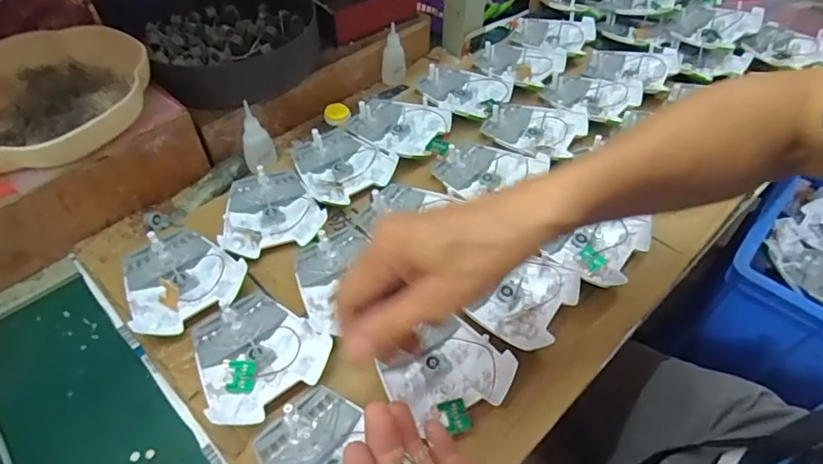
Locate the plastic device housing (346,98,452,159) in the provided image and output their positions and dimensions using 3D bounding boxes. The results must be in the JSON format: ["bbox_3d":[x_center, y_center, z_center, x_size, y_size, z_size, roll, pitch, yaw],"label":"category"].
[{"bbox_3d":[-0.011,-0.126,0.600,0.125,0.015,0.093,26,54,22],"label":"plastic device housing"}]

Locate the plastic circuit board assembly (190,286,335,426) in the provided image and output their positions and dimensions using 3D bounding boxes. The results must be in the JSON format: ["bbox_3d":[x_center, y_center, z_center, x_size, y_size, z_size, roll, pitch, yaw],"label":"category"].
[{"bbox_3d":[-0.132,0.093,0.418,0.097,0.014,0.114,-34,56,-25],"label":"plastic circuit board assembly"}]

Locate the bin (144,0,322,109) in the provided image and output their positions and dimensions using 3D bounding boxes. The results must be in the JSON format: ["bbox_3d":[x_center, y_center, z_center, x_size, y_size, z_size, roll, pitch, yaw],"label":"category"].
[{"bbox_3d":[-0.214,-0.240,0.629,0.191,0.055,0.210,1,50,-1],"label":"bin"}]

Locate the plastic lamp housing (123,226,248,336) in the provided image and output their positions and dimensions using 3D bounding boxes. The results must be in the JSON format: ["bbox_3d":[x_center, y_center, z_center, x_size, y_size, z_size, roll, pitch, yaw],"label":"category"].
[{"bbox_3d":[-0.218,0.043,0.471,0.112,0.026,0.097,34,58,27],"label":"plastic lamp housing"}]

